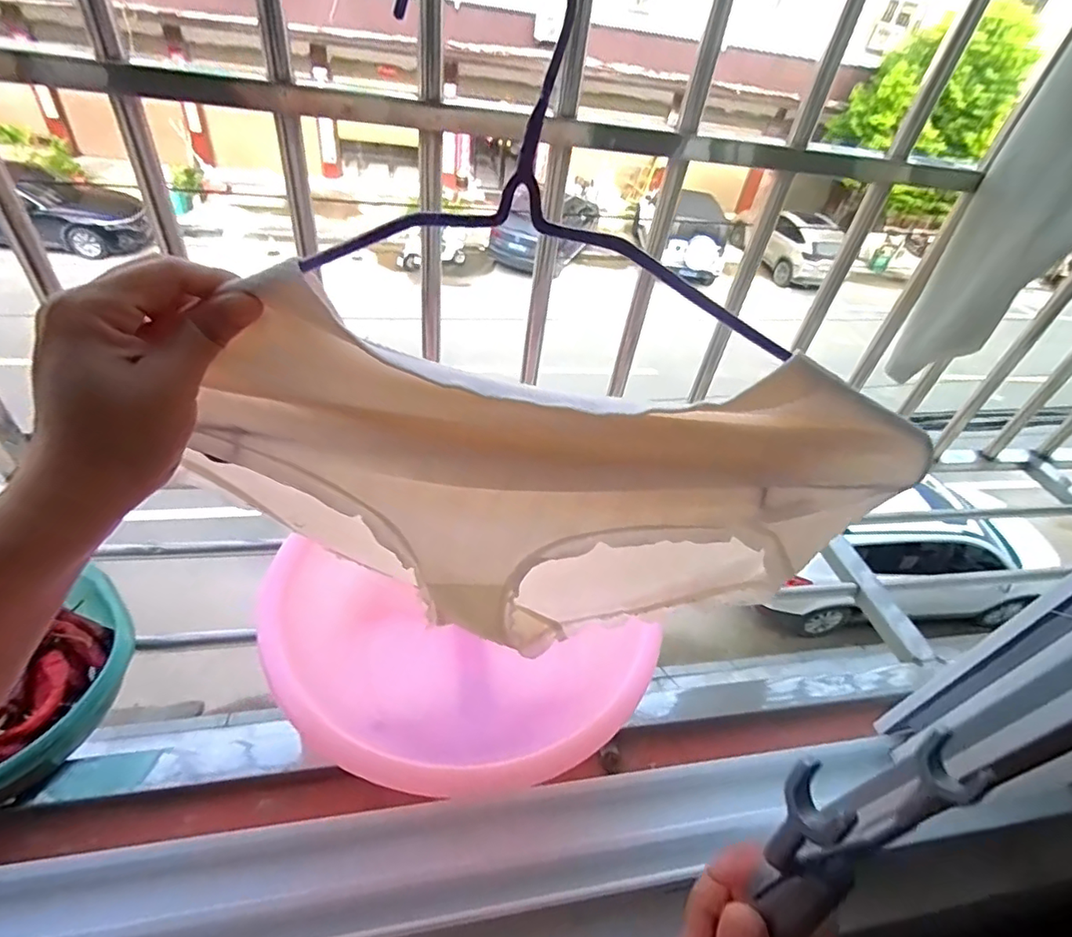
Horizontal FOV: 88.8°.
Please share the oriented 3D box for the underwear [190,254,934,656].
[{"bbox_3d":[0.005,0.028,0.321,0.360,0.225,0.038,7,46,0],"label":"underwear"}]

